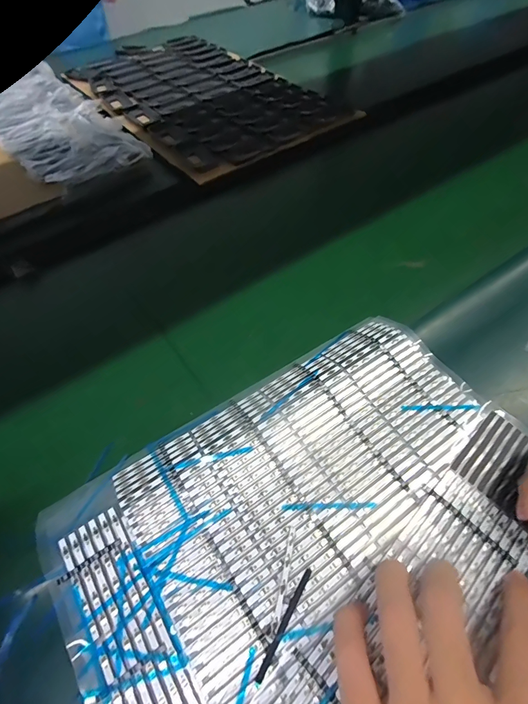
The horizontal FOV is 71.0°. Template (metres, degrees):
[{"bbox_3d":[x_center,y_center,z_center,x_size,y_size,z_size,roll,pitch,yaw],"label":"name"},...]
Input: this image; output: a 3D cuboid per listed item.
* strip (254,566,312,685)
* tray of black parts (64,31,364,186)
[{"bbox_3d":[0.012,0.154,0.211,0.004,0.004,0.059,25,61,19],"label":"strip"},{"bbox_3d":[-0.118,-0.442,0.630,0.291,0.020,0.477,-33,60,-18],"label":"tray of black parts"}]

